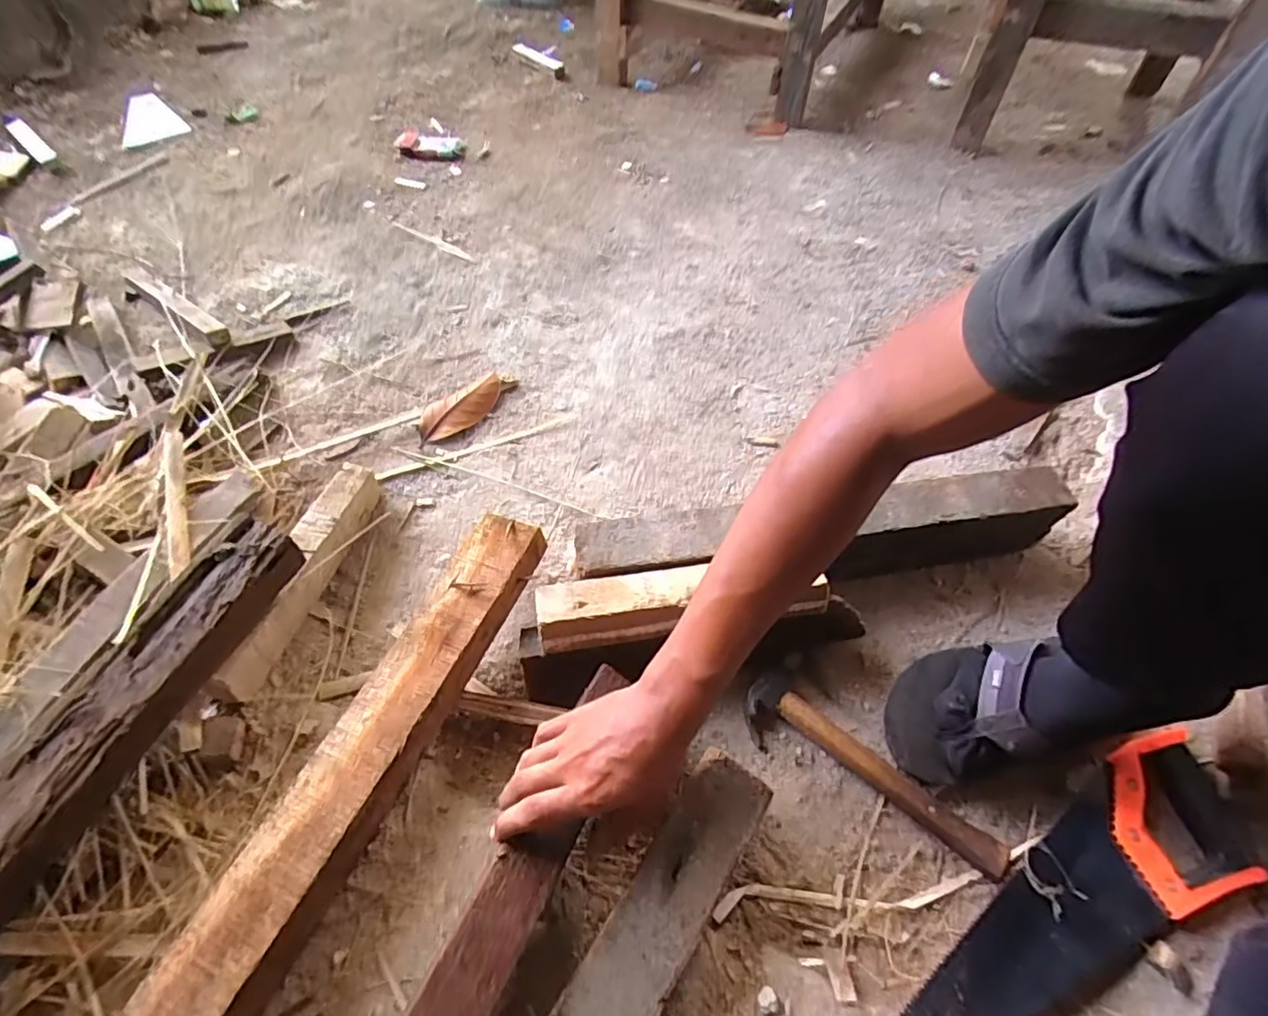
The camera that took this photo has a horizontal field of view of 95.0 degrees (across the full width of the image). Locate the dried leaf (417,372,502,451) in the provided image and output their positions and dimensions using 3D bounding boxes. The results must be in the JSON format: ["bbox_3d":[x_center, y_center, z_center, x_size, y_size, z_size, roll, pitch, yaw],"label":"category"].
[{"bbox_3d":[-0.227,-0.134,0.767,0.129,0.020,0.055,-39,65,-23],"label":"dried leaf"}]

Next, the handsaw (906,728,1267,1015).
[{"bbox_3d":[0.337,0.325,0.462,0.434,0.037,0.118,-23,60,-16],"label":"handsaw"}]

